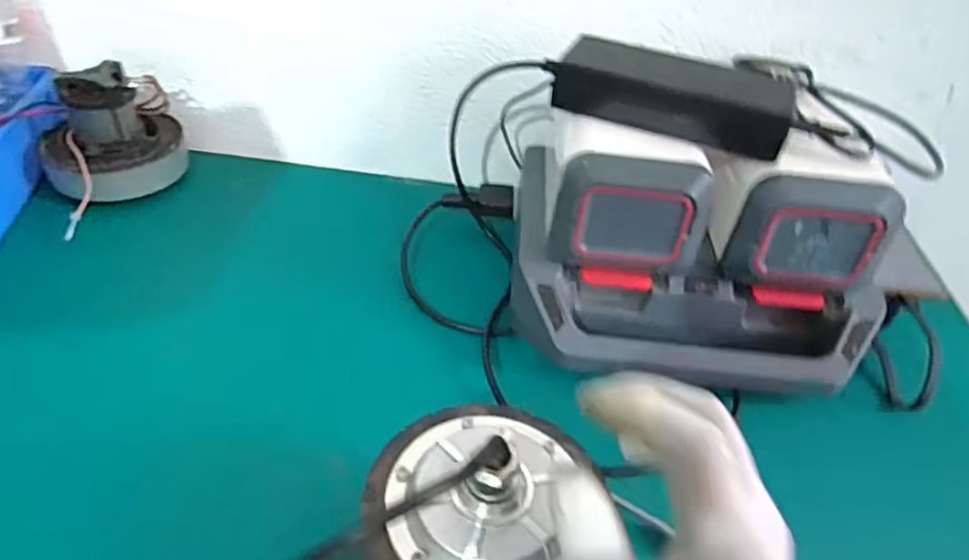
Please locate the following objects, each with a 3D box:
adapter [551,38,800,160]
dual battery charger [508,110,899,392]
[{"bbox_3d":[0.140,-0.139,0.494,0.173,0.041,0.061,20,42,15],"label":"adapter"},{"bbox_3d":[0.163,-0.018,0.503,0.276,0.160,0.132,6,40,0],"label":"dual battery charger"}]

